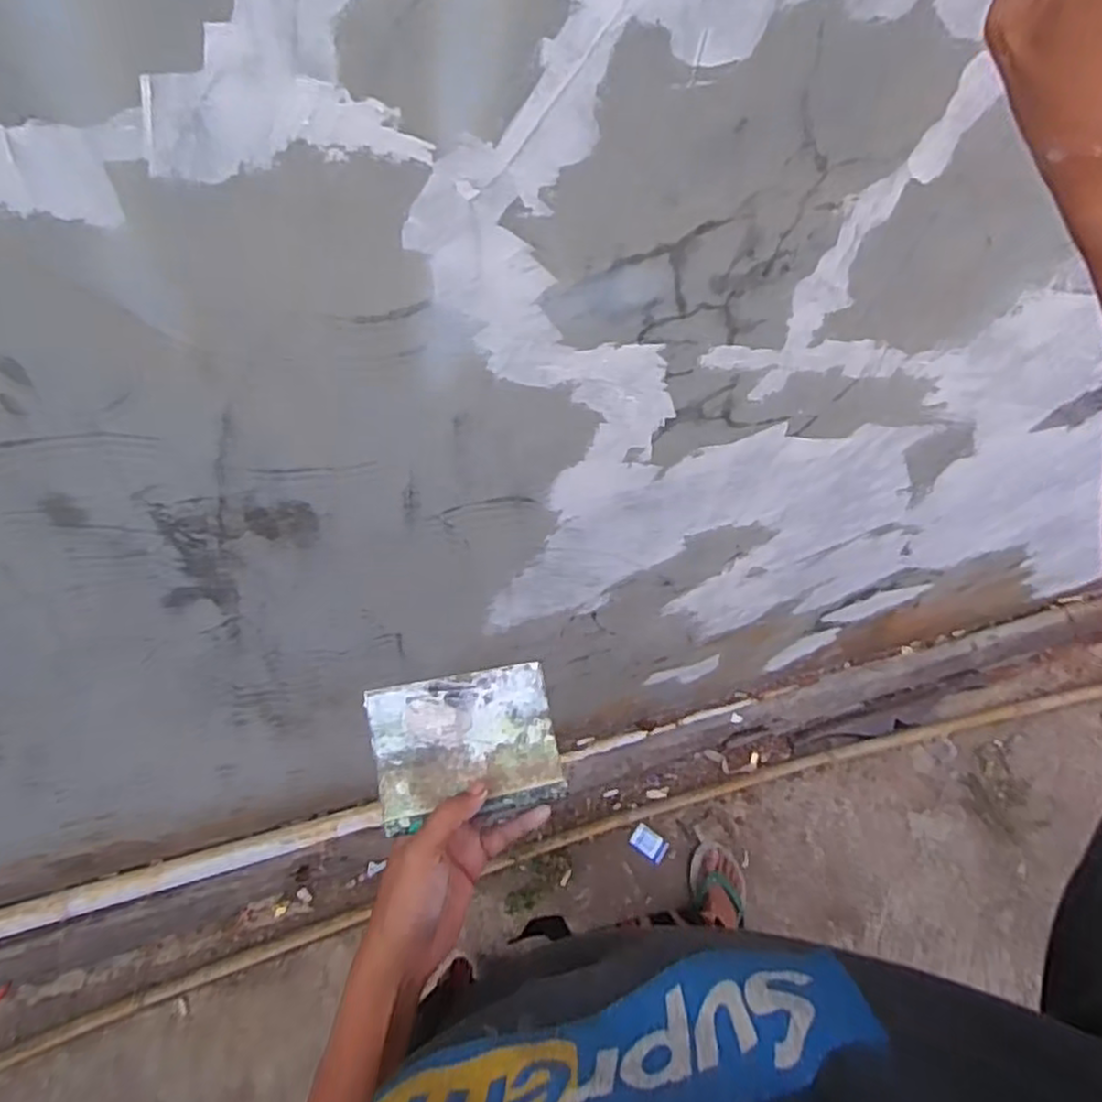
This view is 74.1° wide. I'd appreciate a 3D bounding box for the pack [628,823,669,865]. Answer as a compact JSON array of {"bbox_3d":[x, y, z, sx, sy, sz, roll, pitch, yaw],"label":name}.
[{"bbox_3d":[0.188,0.559,1.396,0.071,0.017,0.047,32,65,14],"label":"pack"}]

